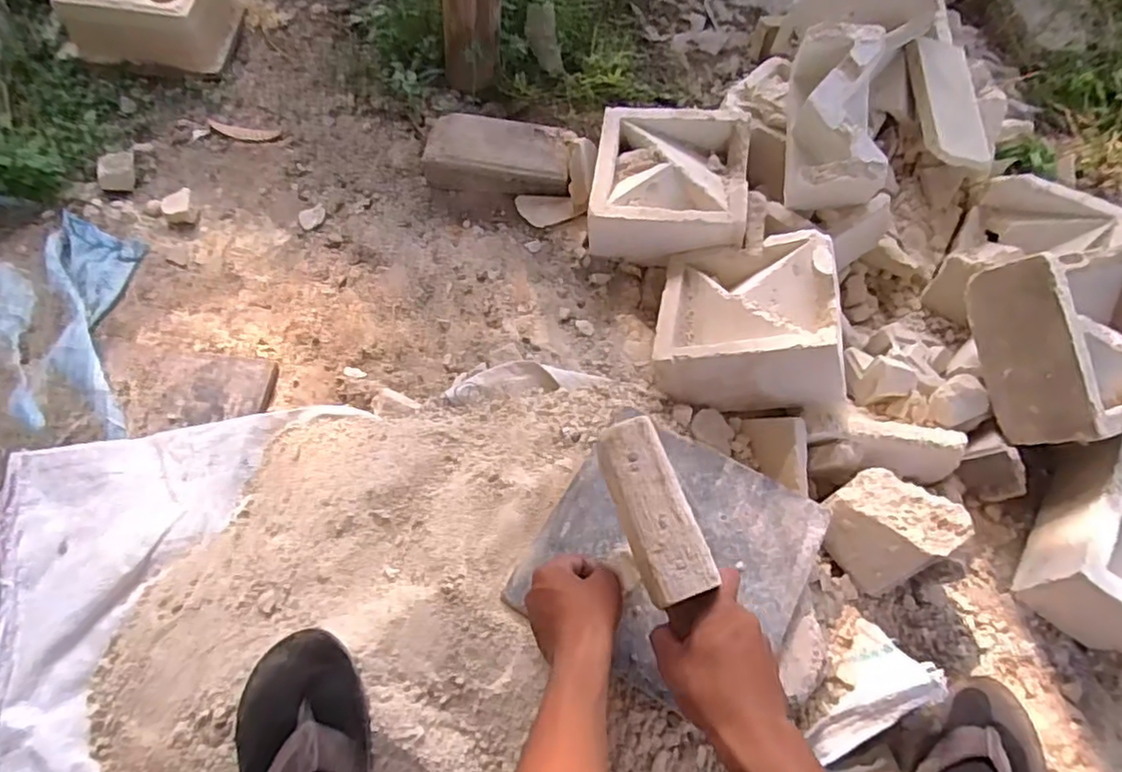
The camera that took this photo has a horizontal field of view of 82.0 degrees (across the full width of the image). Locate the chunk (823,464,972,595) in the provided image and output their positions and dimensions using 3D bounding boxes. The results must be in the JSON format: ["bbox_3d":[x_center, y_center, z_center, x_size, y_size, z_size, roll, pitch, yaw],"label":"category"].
[{"bbox_3d":[0.338,0.147,0.680,0.103,0.090,0.104,-32,68,-18],"label":"chunk"}]

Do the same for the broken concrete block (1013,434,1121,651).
[{"bbox_3d":[0.598,0.158,0.690,0.129,0.092,0.218,27,64,11],"label":"broken concrete block"}]

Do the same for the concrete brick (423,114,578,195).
[{"bbox_3d":[-0.088,-0.335,0.956,0.212,0.065,0.113,11,62,3],"label":"concrete brick"}]

